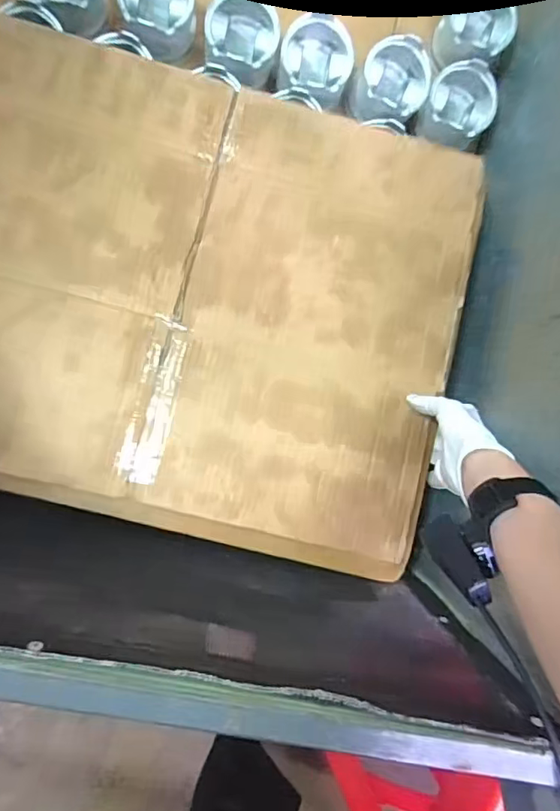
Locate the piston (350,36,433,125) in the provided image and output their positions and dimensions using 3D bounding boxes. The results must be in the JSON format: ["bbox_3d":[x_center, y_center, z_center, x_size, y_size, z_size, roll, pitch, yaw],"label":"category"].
[{"bbox_3d":[0.146,-0.418,0.692,0.085,0.080,0.099,30,90,-7],"label":"piston"}]

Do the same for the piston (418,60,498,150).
[{"bbox_3d":[0.237,-0.397,0.702,0.090,0.076,0.082,0,93,-7],"label":"piston"}]

